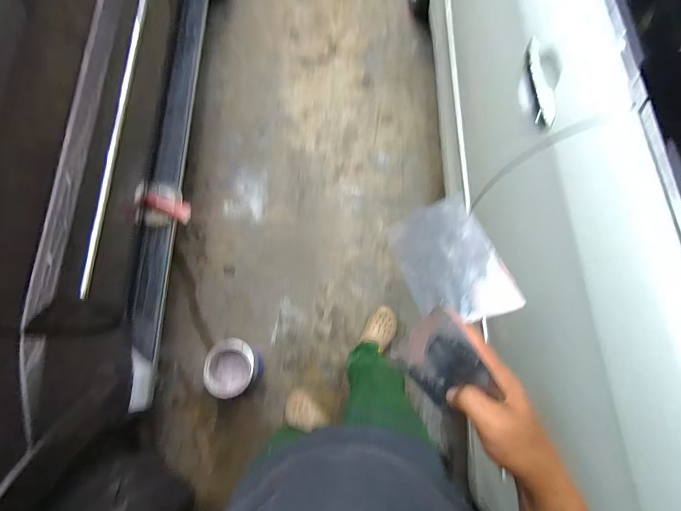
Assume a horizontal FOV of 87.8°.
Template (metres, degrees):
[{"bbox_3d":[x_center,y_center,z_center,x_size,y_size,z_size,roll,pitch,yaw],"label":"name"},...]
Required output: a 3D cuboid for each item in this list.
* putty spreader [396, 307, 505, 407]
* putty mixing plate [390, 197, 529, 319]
[{"bbox_3d":[0.103,0.112,0.368,0.007,0.122,0.088,-25,70,-27],"label":"putty spreader"},{"bbox_3d":[0.118,0.006,0.385,0.100,0.005,0.139,-20,66,0],"label":"putty mixing plate"}]

